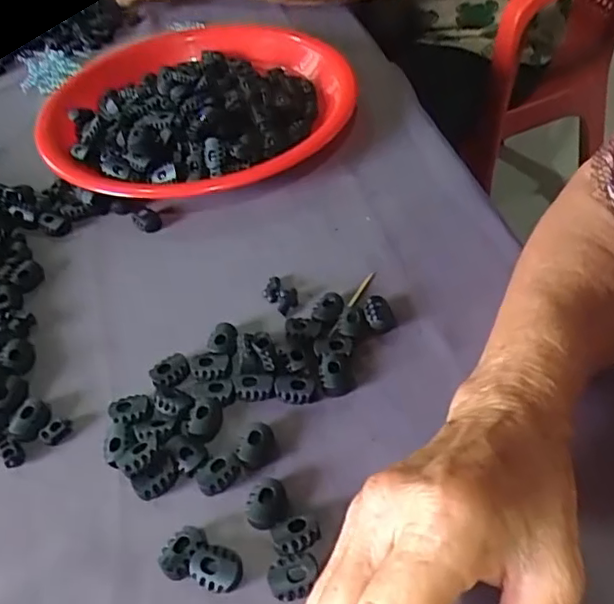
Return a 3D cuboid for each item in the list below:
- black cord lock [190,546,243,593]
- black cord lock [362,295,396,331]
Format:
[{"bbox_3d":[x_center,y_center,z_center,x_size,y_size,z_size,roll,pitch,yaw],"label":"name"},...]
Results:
[{"bbox_3d":[-0.039,0.116,0.260,0.023,0.008,0.017,1,47,6],"label":"black cord lock"},{"bbox_3d":[0.041,0.006,0.347,0.017,0.011,0.020,-6,47,-1],"label":"black cord lock"}]

